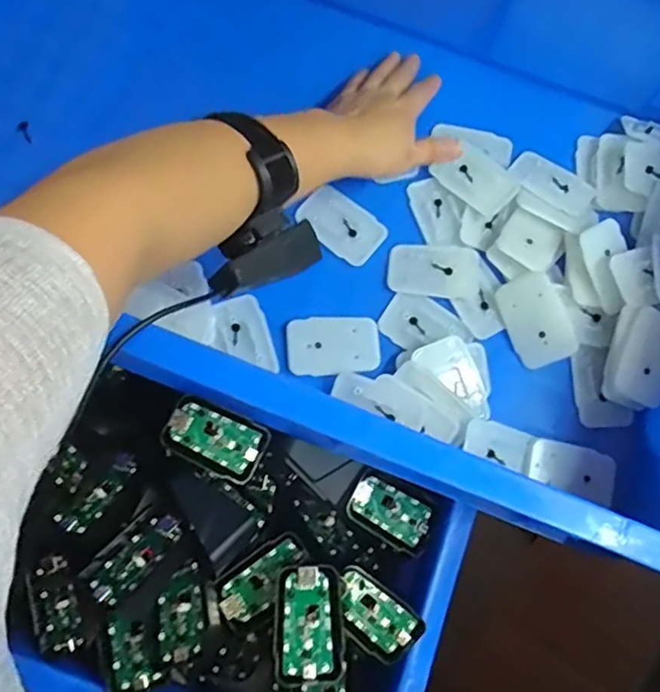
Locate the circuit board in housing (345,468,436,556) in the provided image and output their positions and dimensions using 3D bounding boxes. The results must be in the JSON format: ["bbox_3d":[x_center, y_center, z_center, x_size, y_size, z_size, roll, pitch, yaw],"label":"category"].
[{"bbox_3d":[0.048,0.128,0.454,0.066,0.017,0.043,30,75,7],"label":"circuit board in housing"}]

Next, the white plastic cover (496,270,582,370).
[{"bbox_3d":[0.161,-0.020,0.461,0.045,0.004,0.069,-25,87,13],"label":"white plastic cover"}]

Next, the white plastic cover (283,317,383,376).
[{"bbox_3d":[0.003,-0.001,0.452,0.070,0.004,0.045,-5,74,-4],"label":"white plastic cover"}]

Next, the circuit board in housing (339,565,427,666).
[{"bbox_3d":[0.031,0.193,0.418,0.069,0.011,0.046,37,93,3],"label":"circuit board in housing"}]

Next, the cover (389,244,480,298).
[{"bbox_3d":[0.083,-0.061,0.472,0.071,0.007,0.043,7,73,0],"label":"cover"}]

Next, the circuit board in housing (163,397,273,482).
[{"bbox_3d":[-0.083,0.068,0.426,0.071,0.008,0.047,30,85,-14],"label":"circuit board in housing"}]

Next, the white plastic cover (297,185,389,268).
[{"bbox_3d":[0.010,-0.100,0.480,0.068,0.007,0.045,38,76,9],"label":"white plastic cover"}]

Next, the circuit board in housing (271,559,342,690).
[{"bbox_3d":[-0.015,0.183,0.389,0.044,0.015,0.071,-4,74,-3],"label":"circuit board in housing"}]

